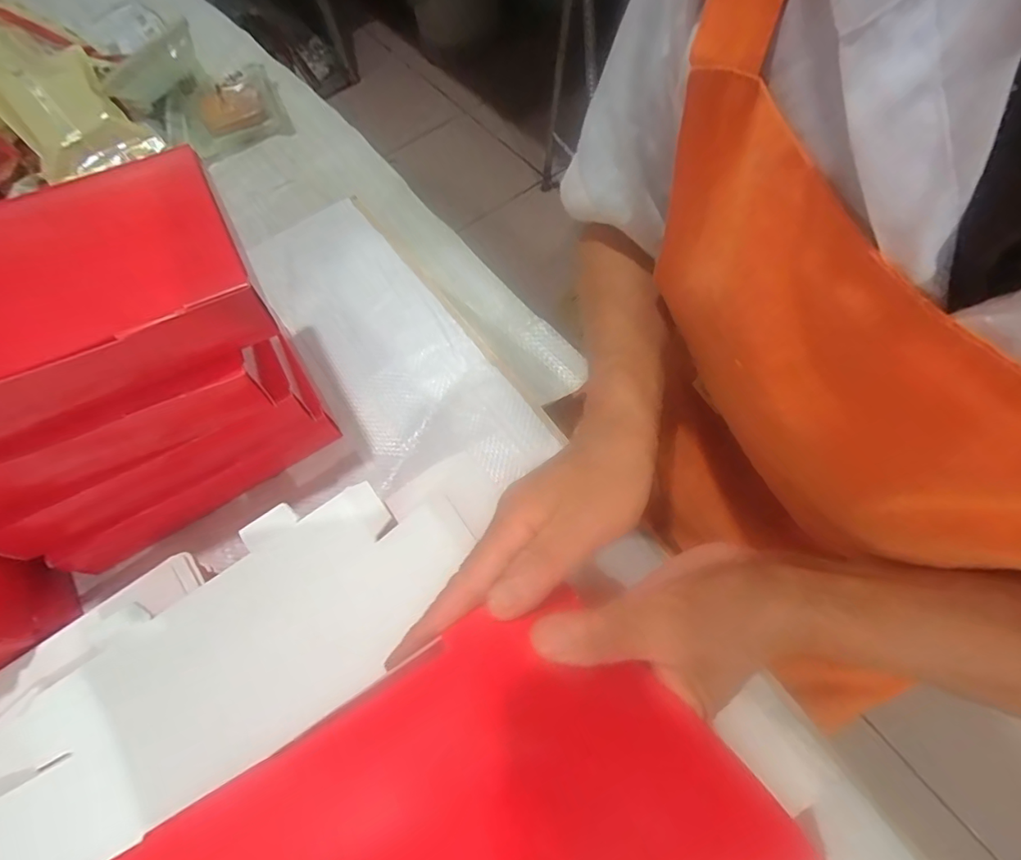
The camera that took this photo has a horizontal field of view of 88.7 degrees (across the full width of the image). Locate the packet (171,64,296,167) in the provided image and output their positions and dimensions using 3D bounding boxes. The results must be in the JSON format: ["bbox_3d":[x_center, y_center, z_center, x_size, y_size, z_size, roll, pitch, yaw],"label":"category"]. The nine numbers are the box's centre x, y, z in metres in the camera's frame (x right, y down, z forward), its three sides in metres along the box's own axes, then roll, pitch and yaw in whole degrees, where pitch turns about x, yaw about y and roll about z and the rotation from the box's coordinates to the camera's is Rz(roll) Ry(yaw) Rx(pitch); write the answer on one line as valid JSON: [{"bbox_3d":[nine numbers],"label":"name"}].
[{"bbox_3d":[-0.302,-0.336,0.553,0.117,0.033,0.091,-27,64,-8],"label":"packet"}]

